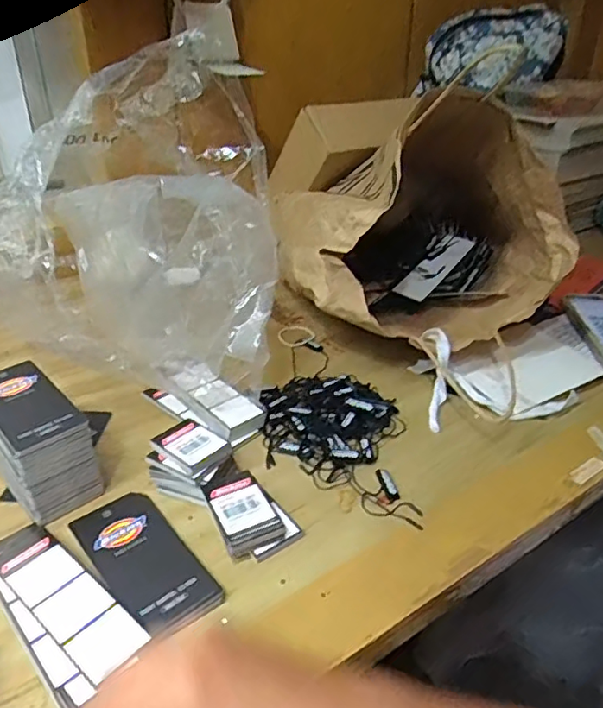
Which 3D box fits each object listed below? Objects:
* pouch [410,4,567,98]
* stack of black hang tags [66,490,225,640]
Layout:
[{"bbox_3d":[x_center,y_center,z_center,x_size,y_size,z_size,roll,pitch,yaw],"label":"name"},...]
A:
[{"bbox_3d":[0.297,-0.451,0.855,0.231,0.107,0.089,-8,34,-14],"label":"pouch"},{"bbox_3d":[-0.101,0.128,0.364,0.055,0.005,0.114,-24,40,-33],"label":"stack of black hang tags"}]

